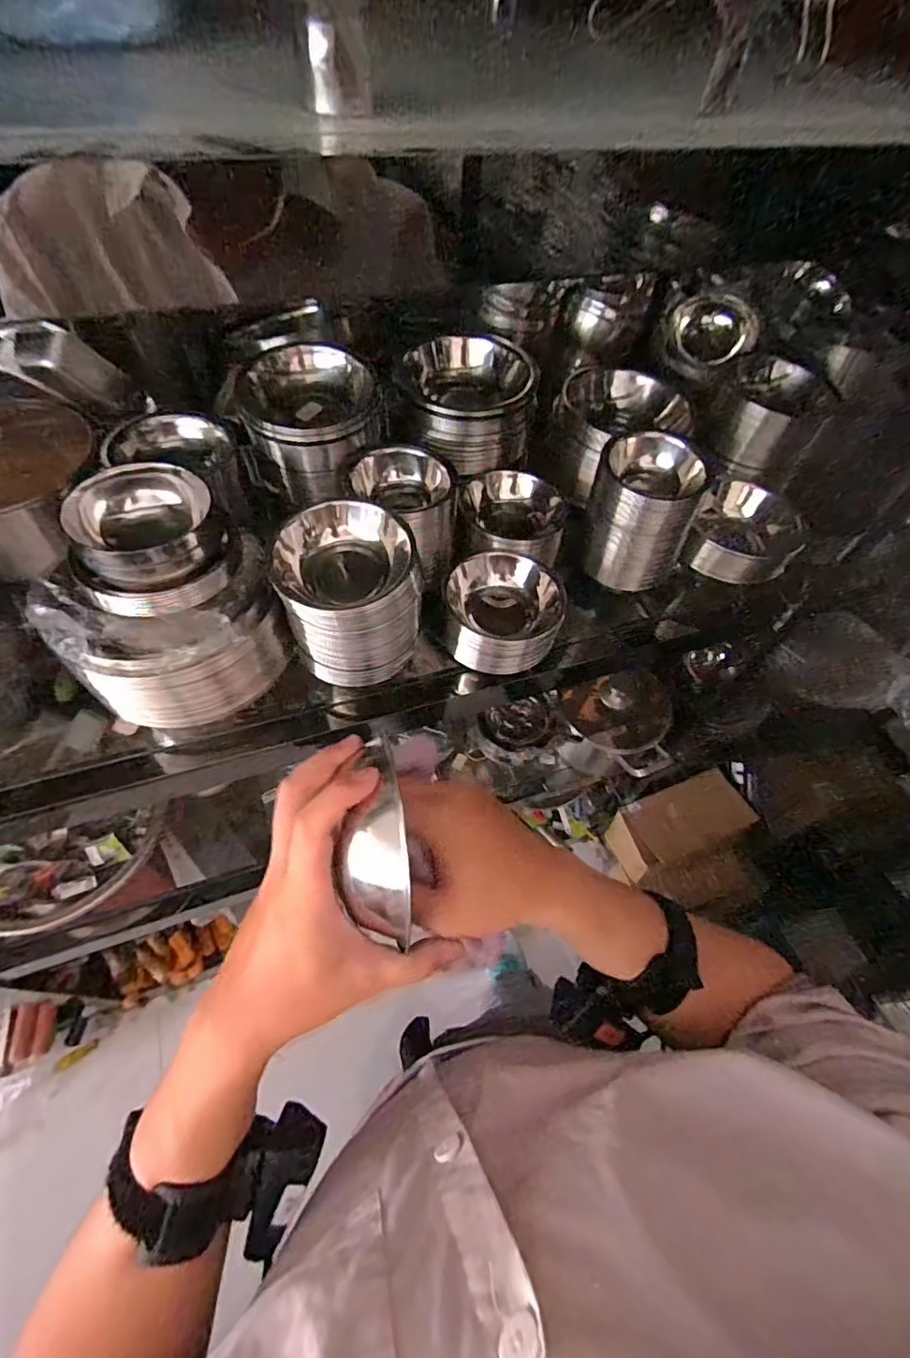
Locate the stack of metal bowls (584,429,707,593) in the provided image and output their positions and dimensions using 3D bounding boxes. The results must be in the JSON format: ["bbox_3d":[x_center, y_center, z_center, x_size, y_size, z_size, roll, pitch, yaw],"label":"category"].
[{"bbox_3d":[0.219,-0.194,0.646,0.098,0.162,0.092,-17,60,-15],"label":"stack of metal bowls"}]

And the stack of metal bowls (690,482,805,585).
[{"bbox_3d":[0.380,-0.189,0.699,0.140,0.071,0.119,27,59,13],"label":"stack of metal bowls"}]

